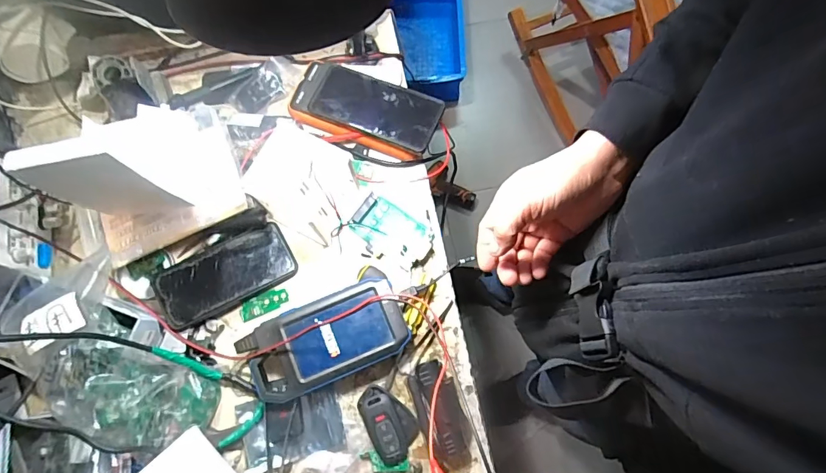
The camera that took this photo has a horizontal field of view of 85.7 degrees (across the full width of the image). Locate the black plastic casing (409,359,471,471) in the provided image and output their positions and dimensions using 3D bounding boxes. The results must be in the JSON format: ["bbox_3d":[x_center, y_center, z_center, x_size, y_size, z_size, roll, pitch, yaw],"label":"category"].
[{"bbox_3d":[0.030,0.205,0.510,0.048,0.028,0.120,-15,76,-4],"label":"black plastic casing"}]

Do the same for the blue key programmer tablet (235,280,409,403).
[{"bbox_3d":[-0.100,0.123,0.521,0.188,0.038,0.098,-22,77,-6],"label":"blue key programmer tablet"}]

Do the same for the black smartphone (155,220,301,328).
[{"bbox_3d":[-0.229,0.045,0.546,0.158,0.013,0.078,-28,78,-13],"label":"black smartphone"}]

